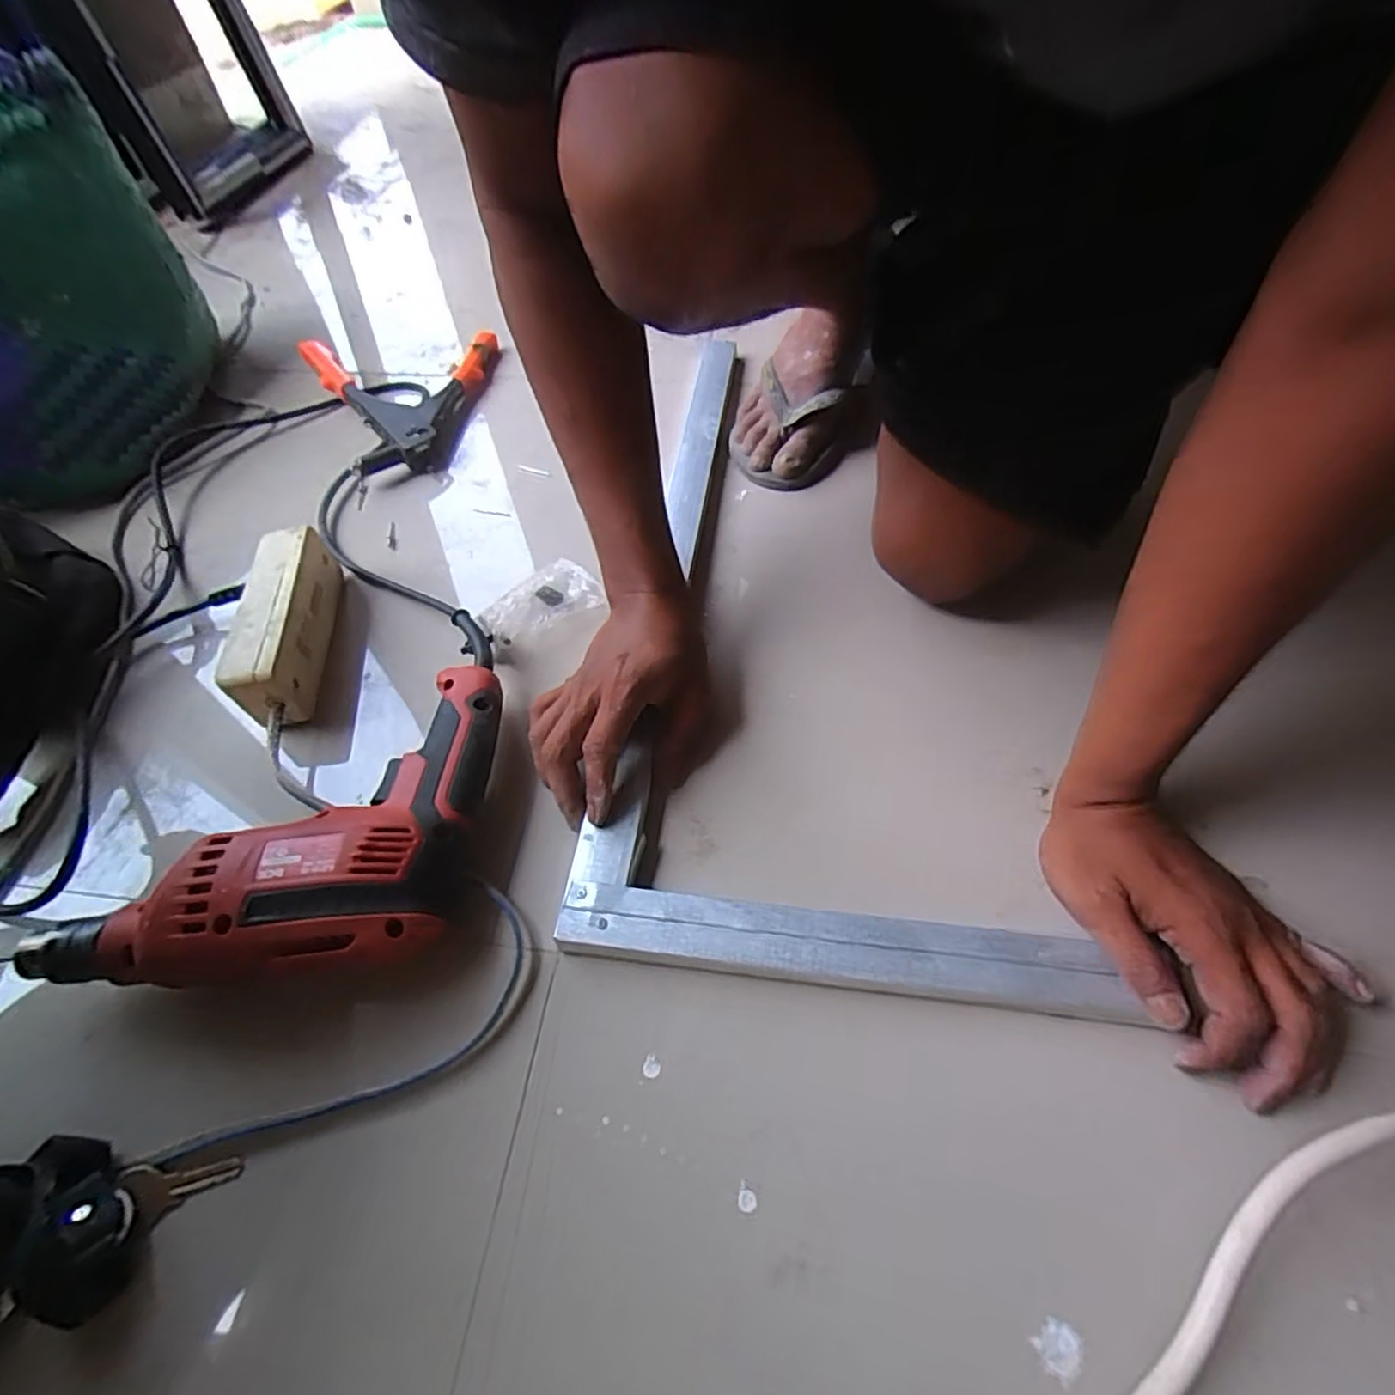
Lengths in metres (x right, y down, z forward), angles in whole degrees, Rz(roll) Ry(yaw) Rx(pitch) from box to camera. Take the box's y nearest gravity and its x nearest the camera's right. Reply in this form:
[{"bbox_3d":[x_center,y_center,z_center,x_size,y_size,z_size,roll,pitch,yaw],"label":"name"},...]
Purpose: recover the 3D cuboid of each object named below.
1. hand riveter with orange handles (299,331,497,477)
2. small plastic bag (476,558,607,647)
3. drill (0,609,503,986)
[{"bbox_3d":[-0.291,-0.309,0.701,0.193,0.036,0.226,-17,55,-9],"label":"hand riveter with orange handles"},{"bbox_3d":[-0.125,-0.076,0.533,0.091,0.018,0.061,-35,60,-20],"label":"small plastic bag"},{"bbox_3d":[-0.235,0.044,0.421,0.215,0.061,0.256,2,54,4],"label":"drill"}]

